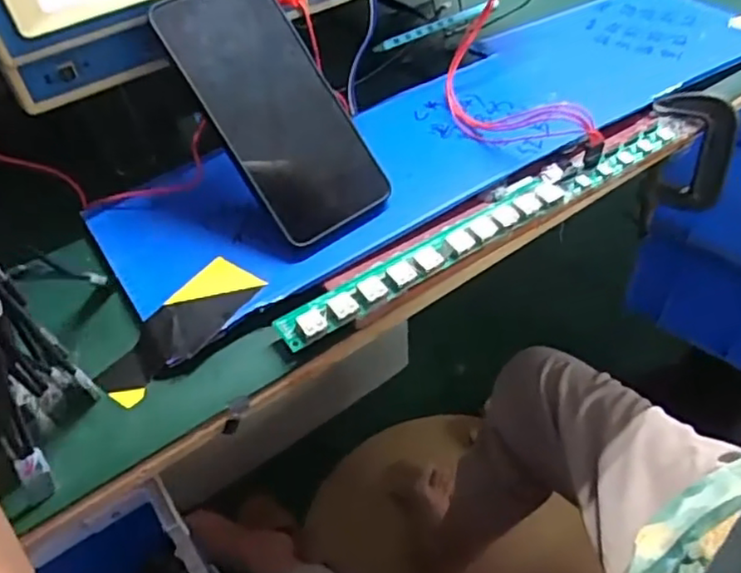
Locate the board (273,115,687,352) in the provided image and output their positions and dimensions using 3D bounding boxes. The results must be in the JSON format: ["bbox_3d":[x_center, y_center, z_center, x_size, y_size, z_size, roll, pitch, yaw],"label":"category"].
[{"bbox_3d":[0.084,-0.048,0.411,0.319,0.011,0.033,-28,51,-20],"label":"board"}]

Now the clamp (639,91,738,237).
[{"bbox_3d":[0.238,-0.089,0.501,0.057,0.114,0.028,12,49,14],"label":"clamp"}]

